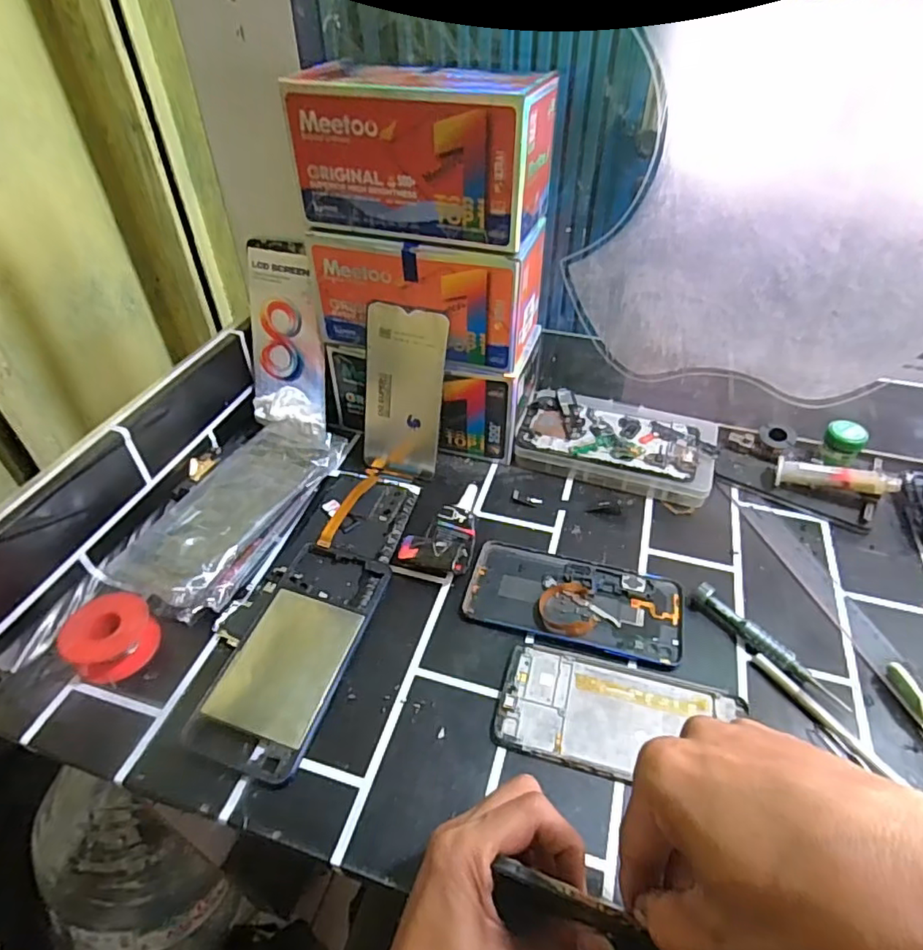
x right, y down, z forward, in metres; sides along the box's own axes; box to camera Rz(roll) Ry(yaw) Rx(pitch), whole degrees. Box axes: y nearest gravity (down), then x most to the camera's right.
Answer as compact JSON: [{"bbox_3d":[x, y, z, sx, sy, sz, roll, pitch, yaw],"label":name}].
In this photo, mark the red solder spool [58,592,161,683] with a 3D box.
[{"bbox_3d":[-0.238,0.109,0.393,0.049,0.028,0.052,-1,43,1],"label":"red solder spool"}]

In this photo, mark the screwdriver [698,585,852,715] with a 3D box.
[{"bbox_3d":[0.207,0.116,0.396,0.012,0.017,0.110,-29,49,-25],"label":"screwdriver"}]

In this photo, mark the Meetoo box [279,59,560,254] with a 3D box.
[{"bbox_3d":[-0.028,-0.239,0.429,0.179,0.098,0.087,10,45,13],"label":"Meetoo box"}]

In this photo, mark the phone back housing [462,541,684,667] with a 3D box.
[{"bbox_3d":[0.084,0.091,0.430,0.154,0.004,0.075,11,45,13],"label":"phone back housing"}]

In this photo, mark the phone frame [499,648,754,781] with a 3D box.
[{"bbox_3d":[0.097,0.152,0.364,0.145,0.004,0.071,11,45,13],"label":"phone frame"}]

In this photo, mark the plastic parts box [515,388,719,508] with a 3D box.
[{"bbox_3d":[0.144,-0.031,0.541,0.172,0.035,0.092,13,46,16],"label":"plastic parts box"}]

